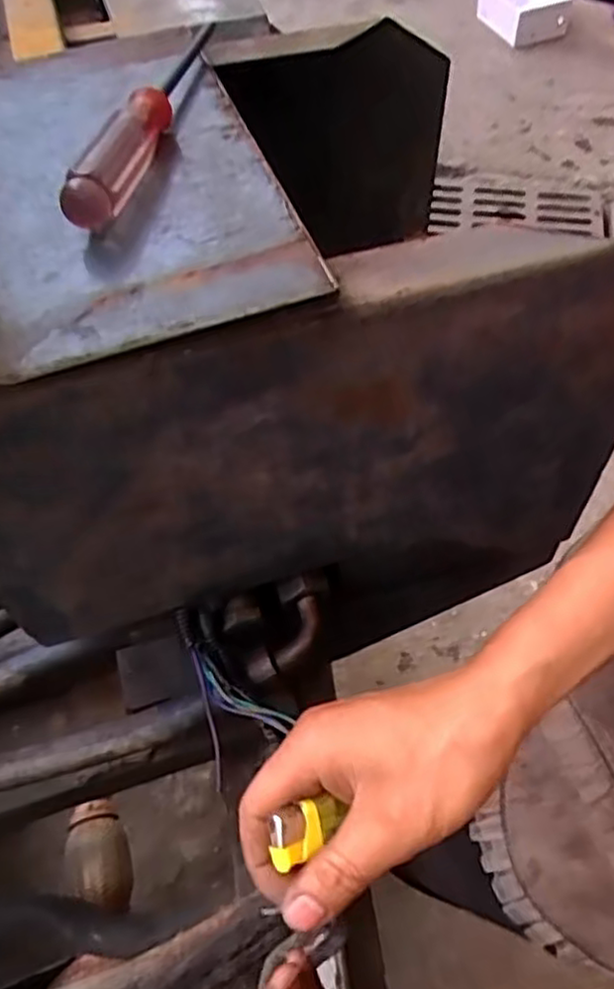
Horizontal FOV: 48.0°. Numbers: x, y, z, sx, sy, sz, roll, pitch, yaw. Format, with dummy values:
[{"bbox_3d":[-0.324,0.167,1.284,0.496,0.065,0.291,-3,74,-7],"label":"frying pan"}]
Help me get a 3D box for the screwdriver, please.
[{"bbox_3d":[-0.069,-0.178,0.316,0.021,0.017,0.167,10,56,8],"label":"screwdriver"}]

